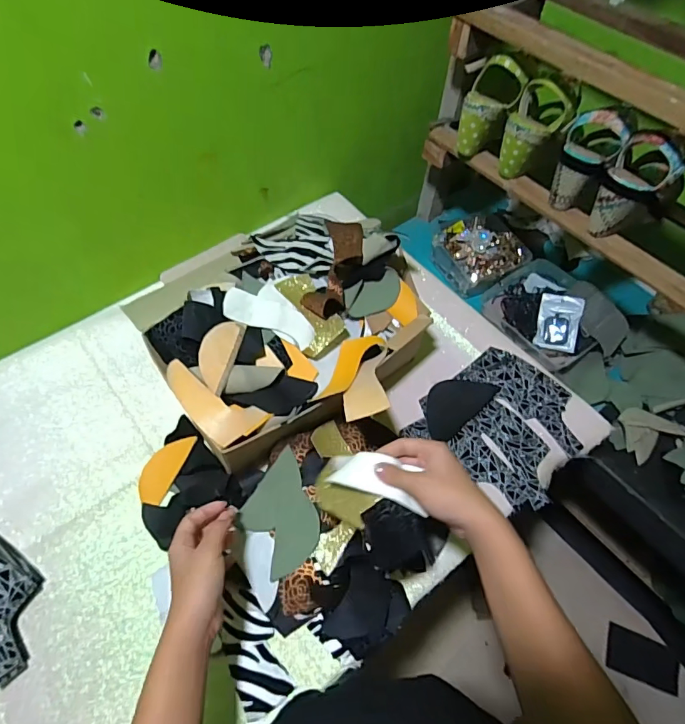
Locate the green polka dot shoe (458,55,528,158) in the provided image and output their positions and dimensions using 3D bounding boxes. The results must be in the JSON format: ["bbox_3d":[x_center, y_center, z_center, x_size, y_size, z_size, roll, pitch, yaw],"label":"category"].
[{"bbox_3d":[0.225,-0.388,0.703,0.075,0.139,0.058,24,59,12],"label":"green polka dot shoe"}]

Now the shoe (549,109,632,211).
[{"bbox_3d":[0.350,-0.289,0.664,0.076,0.141,0.072,25,59,12],"label":"shoe"}]

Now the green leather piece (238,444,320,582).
[{"bbox_3d":[-0.074,0.180,0.538,0.084,0.007,0.124,-25,72,-7],"label":"green leather piece"}]

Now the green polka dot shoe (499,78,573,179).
[{"bbox_3d":[0.291,-0.352,0.698,0.077,0.135,0.070,27,59,13],"label":"green polka dot shoe"}]

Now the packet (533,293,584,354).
[{"bbox_3d":[0.385,-0.070,0.811,0.068,0.010,0.100,11,88,20],"label":"packet"}]

